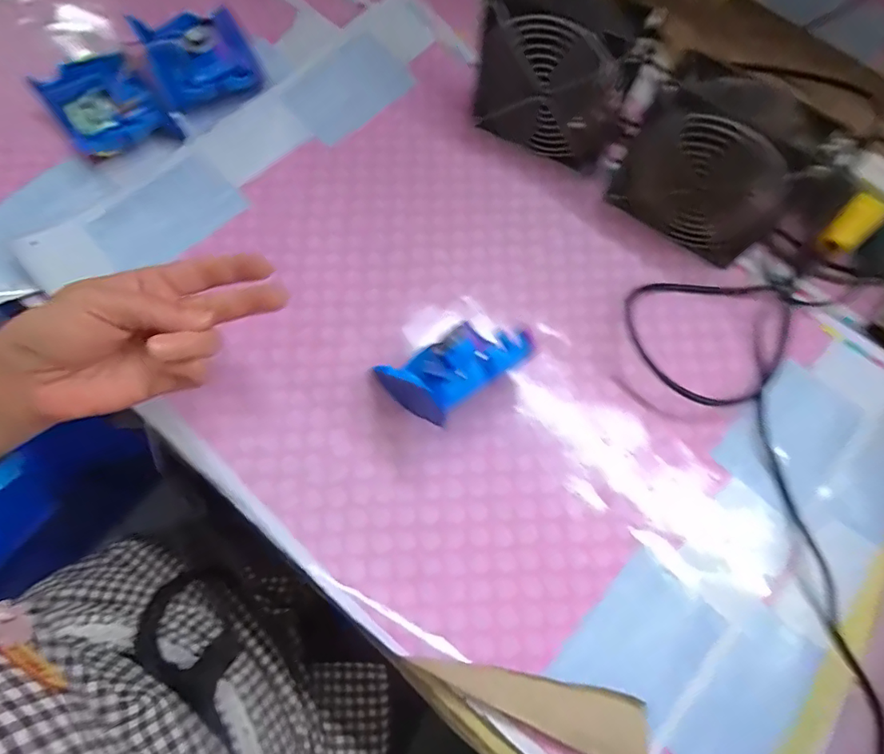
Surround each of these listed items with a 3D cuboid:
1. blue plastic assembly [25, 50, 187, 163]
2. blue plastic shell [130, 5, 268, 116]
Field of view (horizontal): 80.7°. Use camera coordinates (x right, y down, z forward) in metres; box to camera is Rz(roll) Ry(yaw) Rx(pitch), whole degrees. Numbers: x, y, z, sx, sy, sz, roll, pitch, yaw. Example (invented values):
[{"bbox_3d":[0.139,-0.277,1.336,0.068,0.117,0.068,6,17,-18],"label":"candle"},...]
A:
[{"bbox_3d":[-0.272,-0.219,0.417,0.070,0.032,0.085,-38,76,-14],"label":"blue plastic assembly"},{"bbox_3d":[-0.202,-0.264,0.434,0.085,0.036,0.069,-23,72,-10],"label":"blue plastic shell"}]

